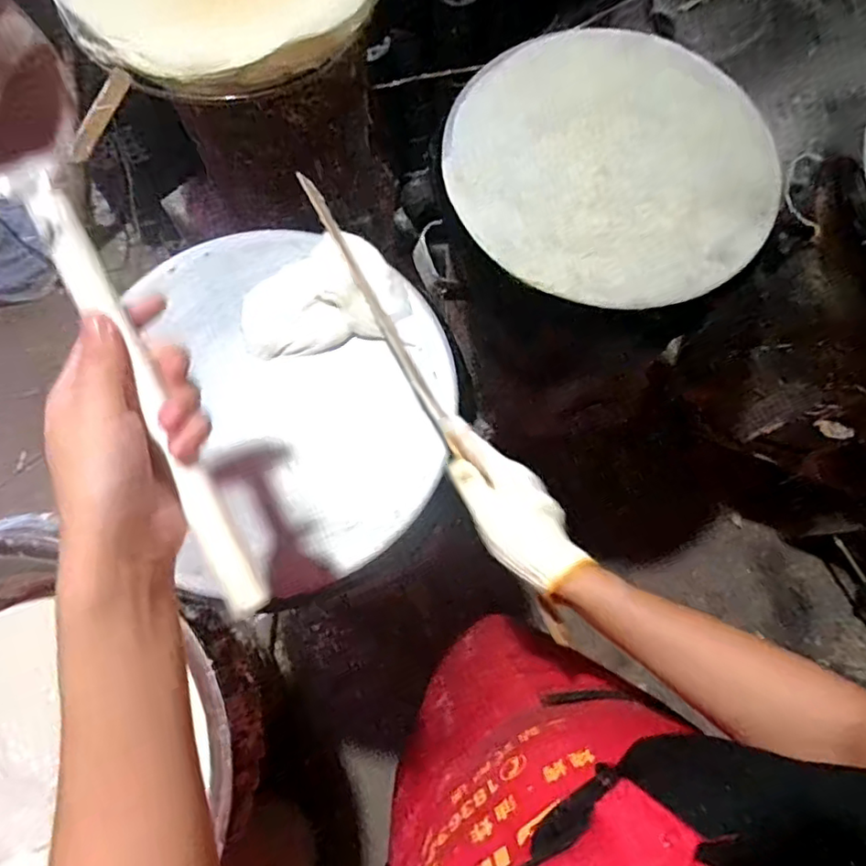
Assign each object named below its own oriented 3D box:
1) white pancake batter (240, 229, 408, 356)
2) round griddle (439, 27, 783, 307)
[{"bbox_3d":[-0.112,-0.142,0.599,0.162,0.032,0.120,-11,74,-4],"label":"white pancake batter"},{"bbox_3d":[0.199,-0.304,0.658,0.363,0.033,0.327,15,73,4],"label":"round griddle"}]

